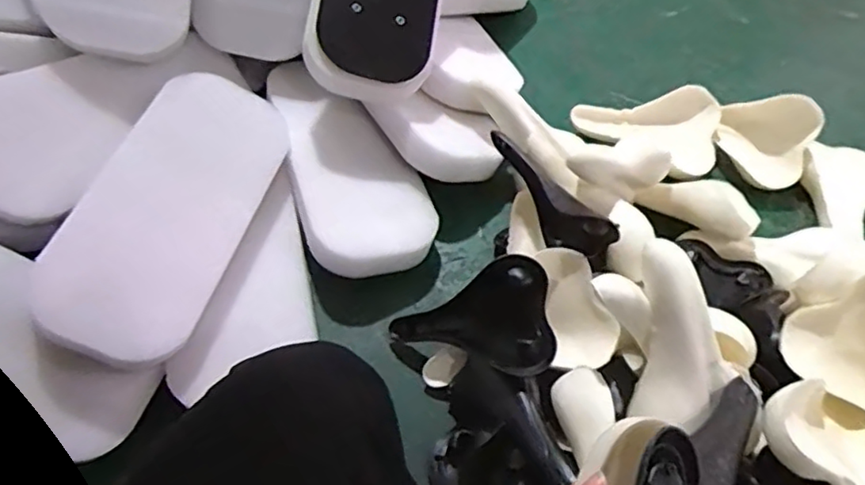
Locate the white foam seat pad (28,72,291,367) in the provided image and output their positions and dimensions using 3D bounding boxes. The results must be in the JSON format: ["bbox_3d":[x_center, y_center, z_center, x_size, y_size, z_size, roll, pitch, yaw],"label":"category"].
[{"bbox_3d":[-0.356,-0.046,0.856,0.197,0.033,0.422,31,67,-18],"label":"white foam seat pad"}]

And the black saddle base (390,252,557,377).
[{"bbox_3d":[0.056,0.121,0.822,0.044,0.240,0.141,3,63,-53],"label":"black saddle base"}]

